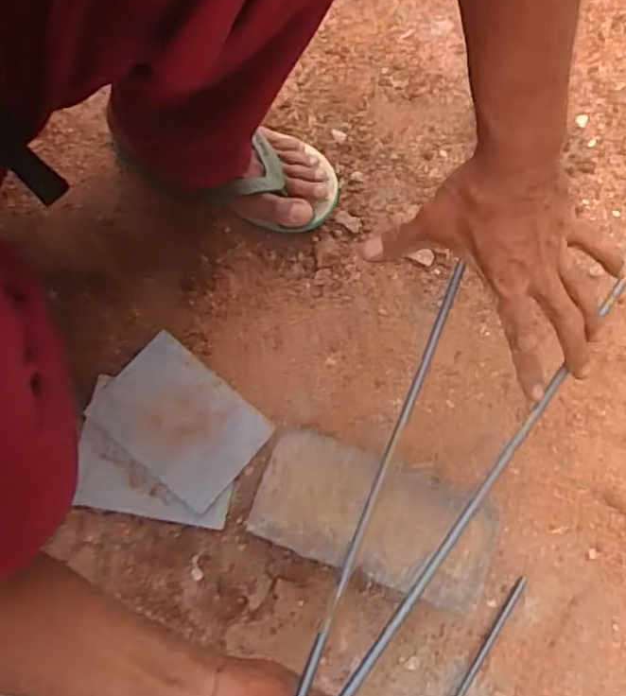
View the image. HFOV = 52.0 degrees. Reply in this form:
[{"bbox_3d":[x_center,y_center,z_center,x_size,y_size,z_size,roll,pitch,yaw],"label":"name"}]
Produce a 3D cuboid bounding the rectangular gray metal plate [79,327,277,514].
[{"bbox_3d":[-0.131,0.073,0.636,0.152,0.008,0.109,40,79,5],"label":"rectangular gray metal plate"}]

